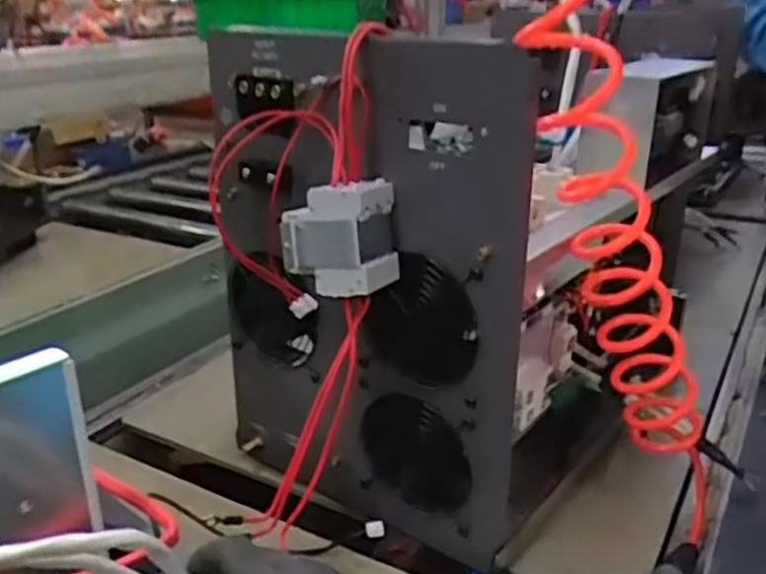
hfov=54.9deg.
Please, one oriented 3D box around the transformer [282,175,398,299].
[{"bbox_3d":[-0.030,-0.041,0.542,0.072,0.074,0.063,6,22,20],"label":"transformer"}]

